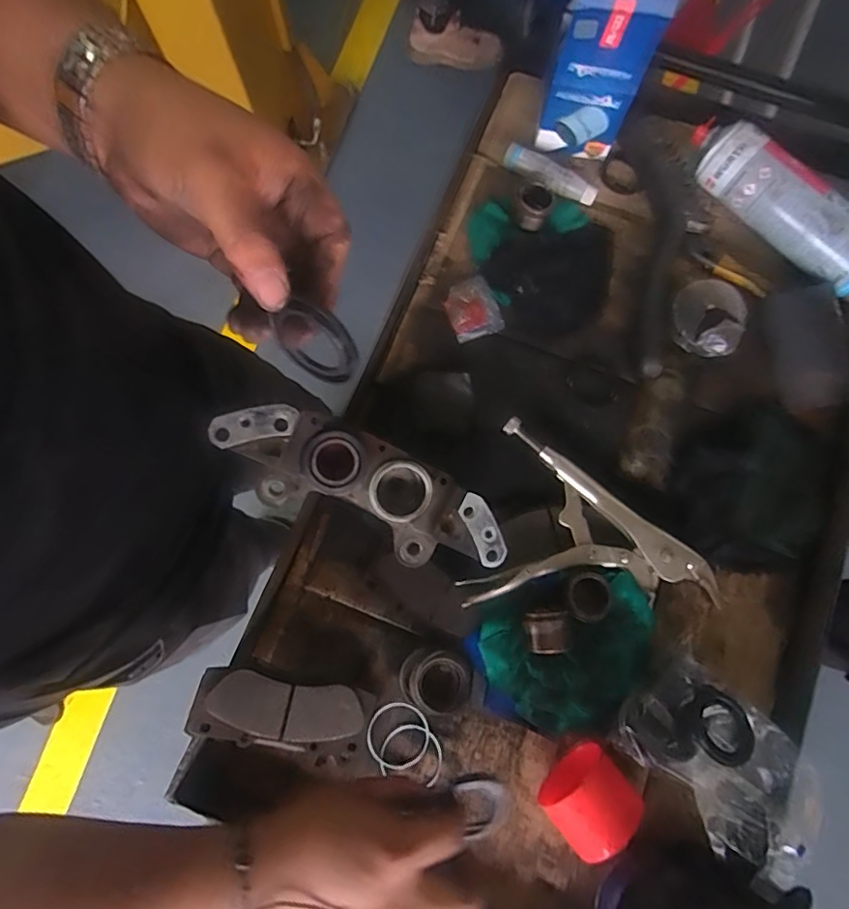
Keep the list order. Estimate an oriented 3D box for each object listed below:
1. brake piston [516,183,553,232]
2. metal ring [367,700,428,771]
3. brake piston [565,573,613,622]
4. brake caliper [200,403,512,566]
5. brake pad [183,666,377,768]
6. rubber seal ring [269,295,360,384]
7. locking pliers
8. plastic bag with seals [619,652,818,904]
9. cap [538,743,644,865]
[{"bbox_3d":[0.109,-0.251,0.548,0.035,0.028,0.042,18,78,4],"label":"brake piston"},{"bbox_3d":[-0.023,0.240,0.457,0.052,0.006,0.052,0,77,0],"label":"metal ring"},{"bbox_3d":[0.141,0.122,0.462,0.034,0.020,0.041,33,79,7],"label":"brake piston"},{"bbox_3d":[-0.051,0.026,0.442,0.237,0.071,0.081,26,79,-15],"label":"brake caliper"},{"bbox_3d":[-0.117,0.217,0.444,0.142,0.016,0.061,15,79,-12],"label":"brake pad"},{"bbox_3d":[-0.053,-0.054,0.267,0.043,0.048,0.007,33,60,-9],"label":"rubber seal ring"},{"bbox_3d":[0.149,0.053,0.485,0.216,0.022,0.157,1,77,1],"label":"locking pliers"},{"bbox_3d":[0.229,0.235,0.415,0.098,0.066,0.135,-42,80,-8],"label":"plastic bag with seals"},{"bbox_3d":[0.129,0.270,0.422,0.064,0.066,0.053,-40,80,-8],"label":"cap"}]

